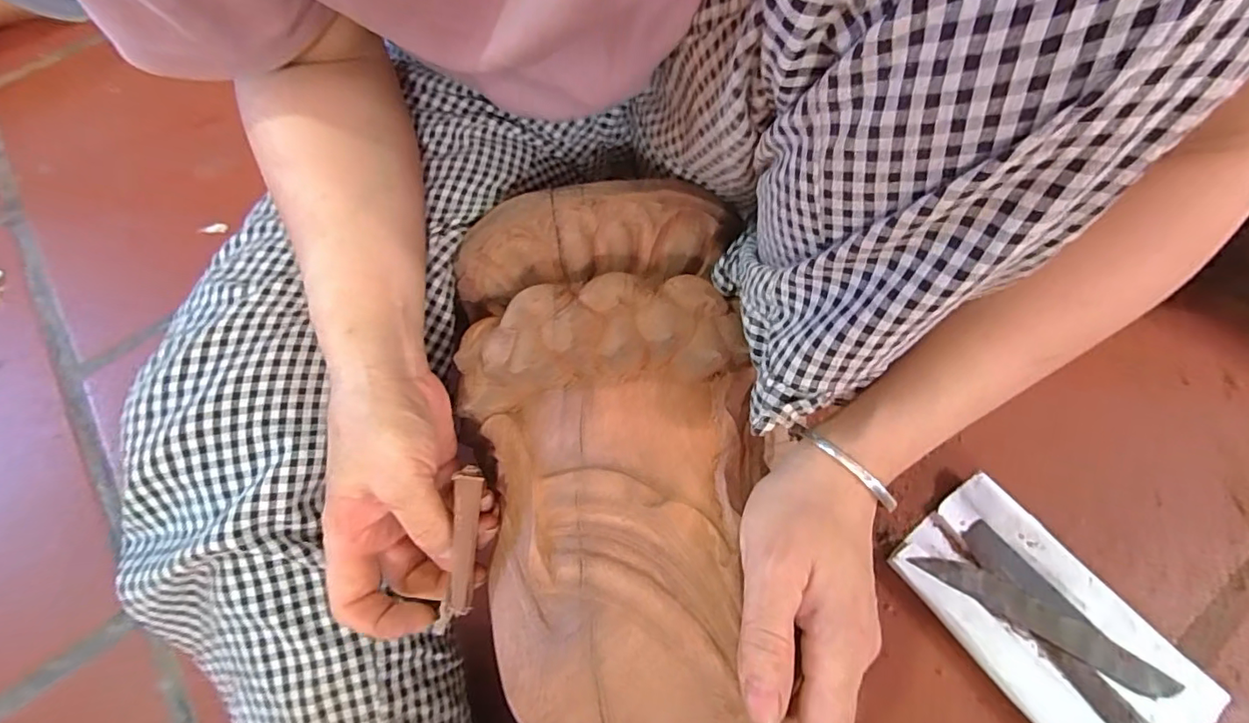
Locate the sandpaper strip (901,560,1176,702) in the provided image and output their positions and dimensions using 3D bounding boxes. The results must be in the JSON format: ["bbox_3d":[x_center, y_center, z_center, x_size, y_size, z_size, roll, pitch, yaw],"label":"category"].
[{"bbox_3d":[0.312,0.192,0.404,0.179,0.005,0.026,29,75,14],"label":"sandpaper strip"}]

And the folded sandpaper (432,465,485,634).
[{"bbox_3d":[-0.080,0.091,0.264,0.015,0.008,0.077,4,80,4],"label":"folded sandpaper"}]

